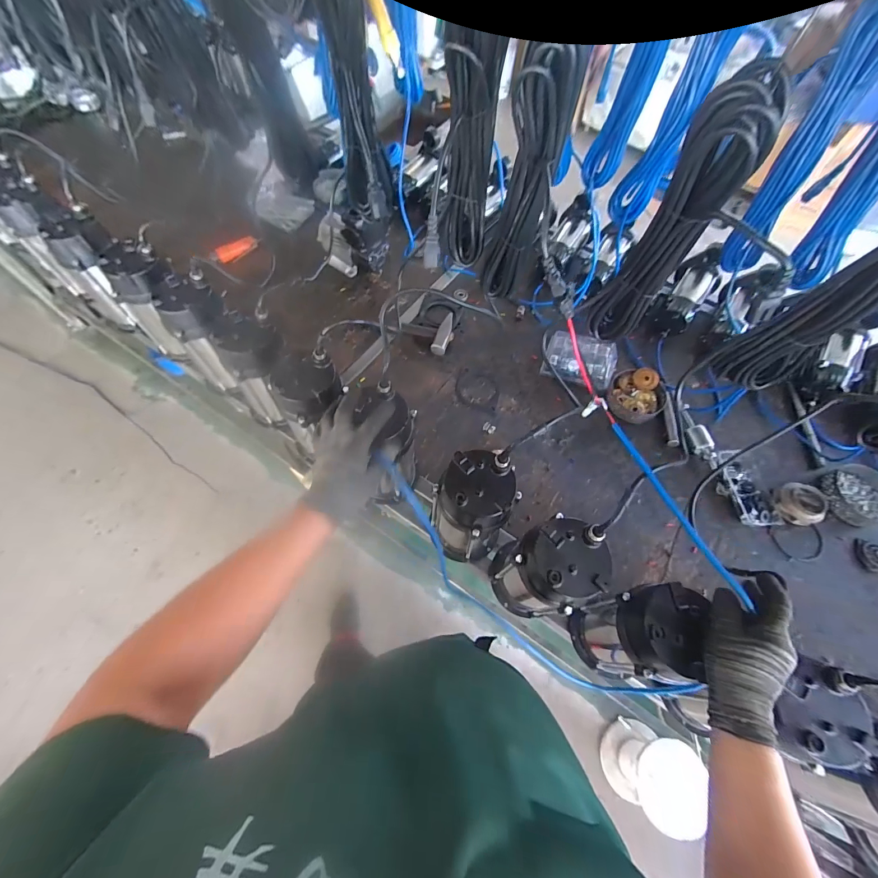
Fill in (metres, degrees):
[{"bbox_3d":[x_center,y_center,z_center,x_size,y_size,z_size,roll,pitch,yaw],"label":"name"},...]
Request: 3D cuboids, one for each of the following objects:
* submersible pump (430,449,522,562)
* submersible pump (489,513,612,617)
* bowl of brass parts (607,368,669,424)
[{"bbox_3d":[0.059,0.131,0.670,0.122,0.257,0.119,32,66,13],"label":"submersible pump"},{"bbox_3d":[0.170,0.216,0.627,0.126,0.257,0.121,38,68,16],"label":"submersible pump"},{"bbox_3d":[0.493,-0.110,0.937,0.138,0.048,0.139,1,63,-2],"label":"bowl of brass parts"}]

